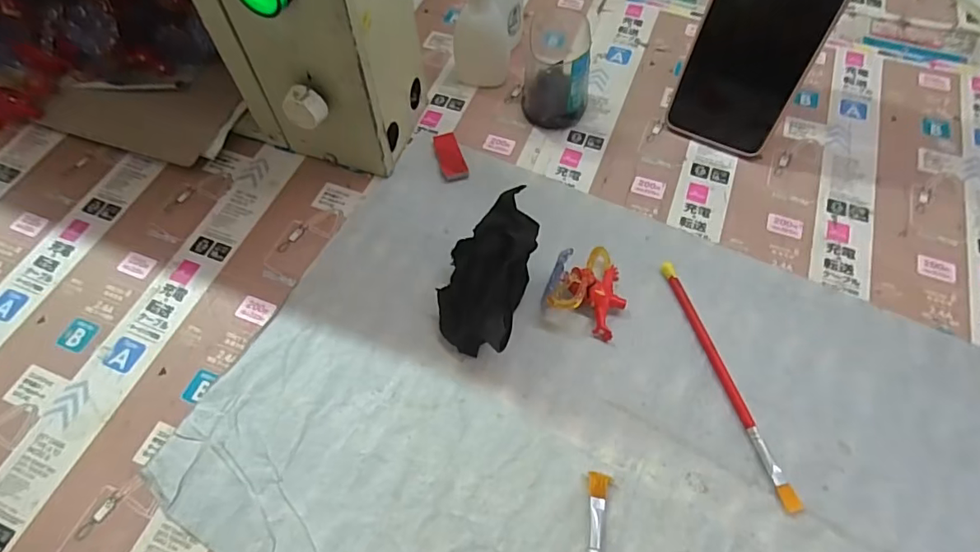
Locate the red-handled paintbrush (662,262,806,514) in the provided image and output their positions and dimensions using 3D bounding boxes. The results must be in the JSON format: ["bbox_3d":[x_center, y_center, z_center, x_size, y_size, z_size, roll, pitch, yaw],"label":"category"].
[{"bbox_3d":[0.138,0.057,0.308,0.009,0.005,0.154,-15,62,-6],"label":"red-handled paintbrush"}]

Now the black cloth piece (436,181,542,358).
[{"bbox_3d":[-0.002,0.000,0.314,0.047,0.058,0.079,14,63,9],"label":"black cloth piece"}]

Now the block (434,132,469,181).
[{"bbox_3d":[-0.031,-0.092,0.398,0.019,0.005,0.046,-16,63,-7],"label":"block"}]

